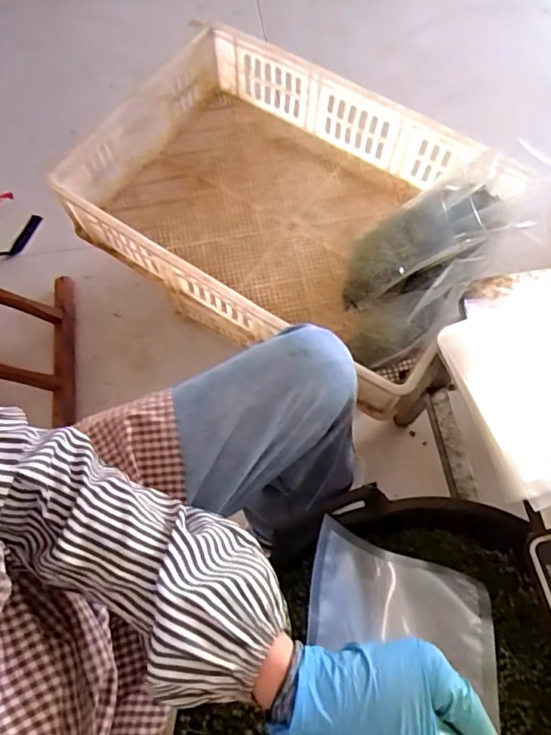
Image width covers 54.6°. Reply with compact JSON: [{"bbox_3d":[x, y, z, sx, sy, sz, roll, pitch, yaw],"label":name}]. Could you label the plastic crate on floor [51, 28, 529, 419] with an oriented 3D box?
[{"bbox_3d":[0.007,-0.254,0.807,0.554,0.124,0.406,31,71,12],"label":"plastic crate on floor"}]

